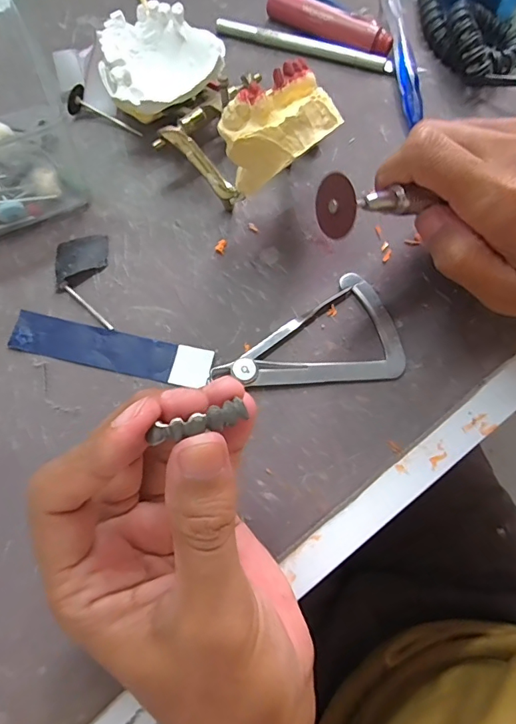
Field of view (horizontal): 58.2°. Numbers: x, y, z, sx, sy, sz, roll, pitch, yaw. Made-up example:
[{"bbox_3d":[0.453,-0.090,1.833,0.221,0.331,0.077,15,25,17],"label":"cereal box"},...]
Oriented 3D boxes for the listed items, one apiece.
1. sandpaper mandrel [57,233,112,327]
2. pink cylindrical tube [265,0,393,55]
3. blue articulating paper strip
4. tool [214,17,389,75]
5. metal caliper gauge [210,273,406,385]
[{"bbox_3d":[-0.093,-0.043,0.247,0.027,0.007,0.055,-10,72,-5],"label":"sandpaper mandrel"},{"bbox_3d":[0.046,-0.223,0.306,0.088,0.019,0.014,32,73,9],"label":"pink cylindrical tube"},{"bbox_3d":[-0.074,-0.006,0.236,0.101,0.004,0.021,12,71,2],"label":"blue articulating paper strip"},{"bbox_3d":[0.030,-0.208,0.306,0.118,0.010,0.008,16,72,3],"label":"tool"},{"bbox_3d":[0.033,-0.001,0.236,0.094,0.006,0.057,-36,76,-13],"label":"metal caliper gauge"}]

